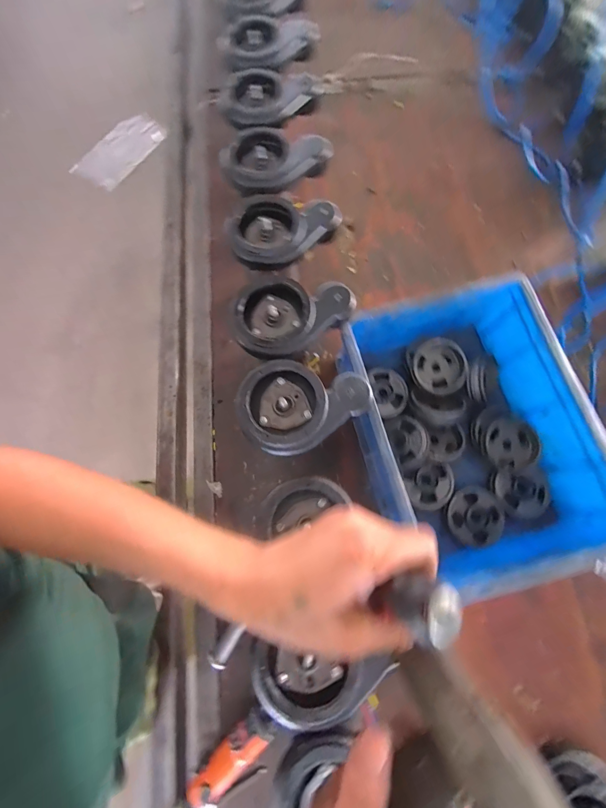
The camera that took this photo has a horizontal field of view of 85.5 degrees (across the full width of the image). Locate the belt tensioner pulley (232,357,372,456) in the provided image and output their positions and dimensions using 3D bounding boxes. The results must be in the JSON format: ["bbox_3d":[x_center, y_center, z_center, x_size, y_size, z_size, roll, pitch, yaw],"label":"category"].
[{"bbox_3d":[0.000,-0.003,0.421,0.163,0.030,0.115,-20,75,-4],"label":"belt tensioner pulley"}]

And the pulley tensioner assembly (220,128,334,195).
[{"bbox_3d":[-0.051,-0.411,0.537,0.167,0.031,0.124,-37,77,-9],"label":"pulley tensioner assembly"}]

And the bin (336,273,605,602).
[{"bbox_3d":[0.248,0.042,0.513,0.305,0.143,0.395,-17,75,-4],"label":"bin"}]

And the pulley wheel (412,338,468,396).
[{"bbox_3d":[0.230,-0.063,0.562,0.088,0.029,0.092,-18,90,4],"label":"pulley wheel"}]

